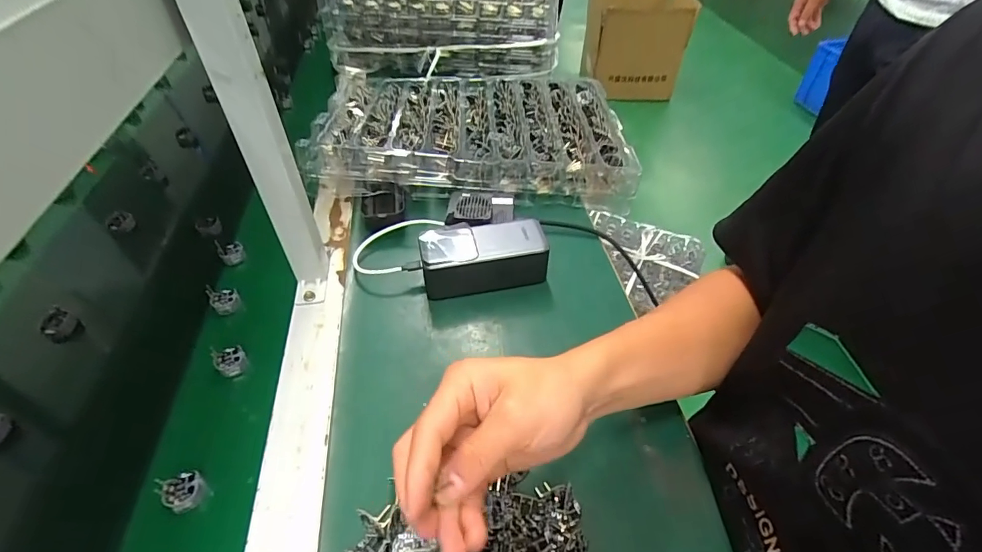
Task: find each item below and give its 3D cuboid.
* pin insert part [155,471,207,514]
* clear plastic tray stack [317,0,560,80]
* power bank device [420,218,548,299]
[{"bbox_3d":[-0.236,0.164,0.347,0.028,0.013,0.027,0,46,0],"label":"pin insert part"},{"bbox_3d":[-0.081,-0.512,0.899,0.416,0.147,0.268,6,46,5],"label":"clear plastic tray stack"},{"bbox_3d":[-0.009,-0.020,0.488,0.129,0.060,0.057,-8,47,-8],"label":"power bank device"}]

